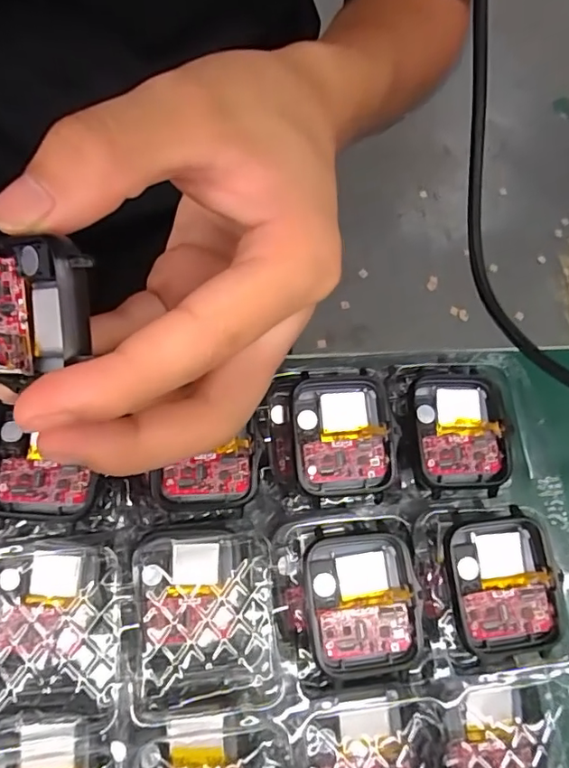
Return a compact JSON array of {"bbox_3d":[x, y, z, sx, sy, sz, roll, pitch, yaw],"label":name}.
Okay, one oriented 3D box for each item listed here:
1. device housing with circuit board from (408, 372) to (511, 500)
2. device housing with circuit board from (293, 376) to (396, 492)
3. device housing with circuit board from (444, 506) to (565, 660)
[{"bbox_3d":[0.065,0.017,0.199,0.036,0.007,0.046,0,74,-5],"label":"device housing with circuit board"},{"bbox_3d":[0.021,0.018,0.196,0.035,0.012,0.042,-4,74,-6],"label":"device housing with circuit board"},{"bbox_3d":[0.074,0.068,0.181,0.037,0.011,0.045,-4,74,-6],"label":"device housing with circuit board"}]

